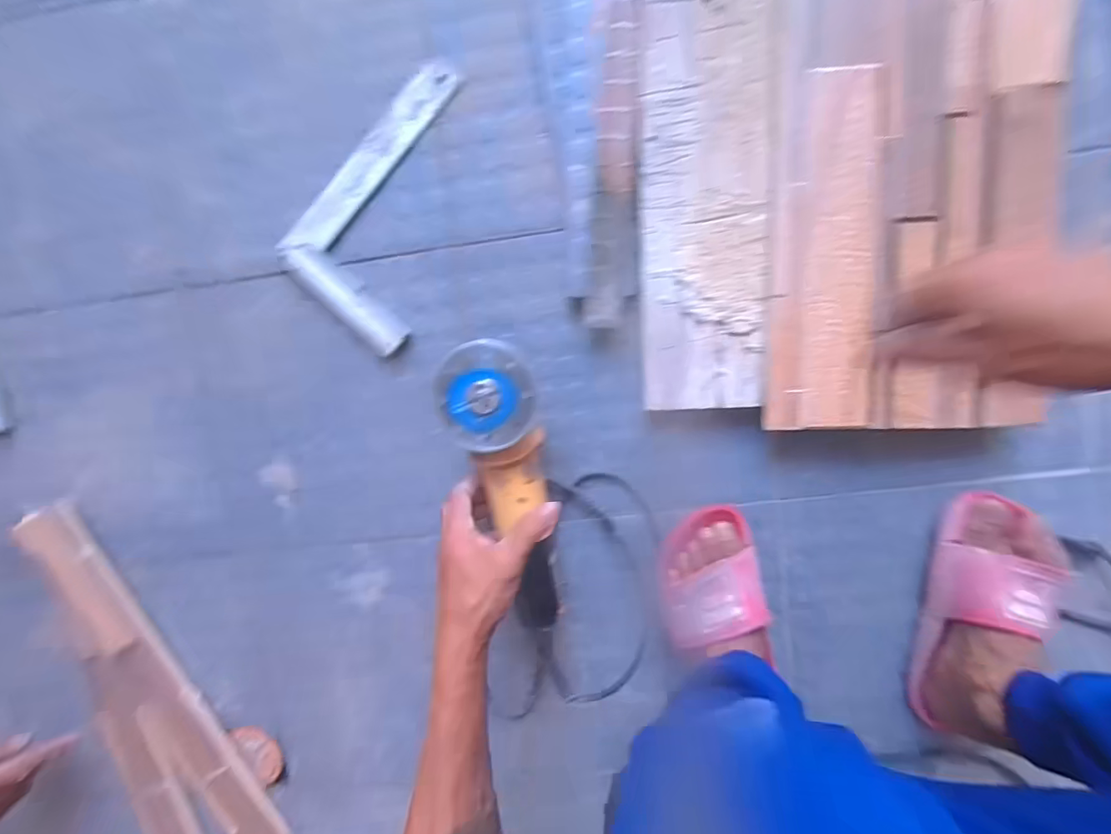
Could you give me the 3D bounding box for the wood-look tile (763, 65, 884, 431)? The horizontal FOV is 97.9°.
[{"bbox_3d":[0.237,-0.138,0.422,0.090,0.018,0.300,-1,97,5],"label":"wood-look tile"}]

